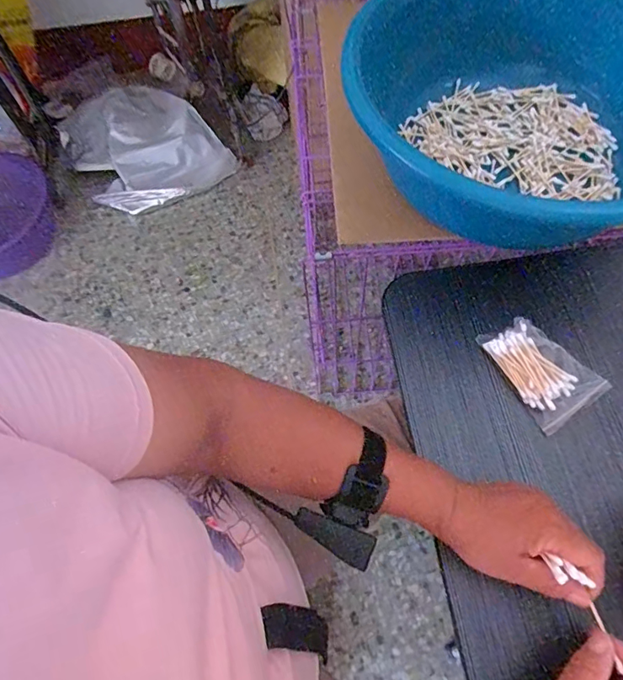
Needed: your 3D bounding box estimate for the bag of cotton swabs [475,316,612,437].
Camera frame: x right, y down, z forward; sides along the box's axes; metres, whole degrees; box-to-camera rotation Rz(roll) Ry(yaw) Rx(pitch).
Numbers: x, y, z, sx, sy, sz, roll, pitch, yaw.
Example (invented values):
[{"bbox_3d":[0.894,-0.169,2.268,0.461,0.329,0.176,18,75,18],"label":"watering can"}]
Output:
[{"bbox_3d":[0.227,0.028,0.475,0.063,0.033,0.113,-34,67,-13],"label":"bag of cotton swabs"}]

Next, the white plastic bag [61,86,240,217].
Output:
[{"bbox_3d":[-0.438,-0.487,1.239,0.381,0.163,0.304,30,69,16],"label":"white plastic bag"}]

